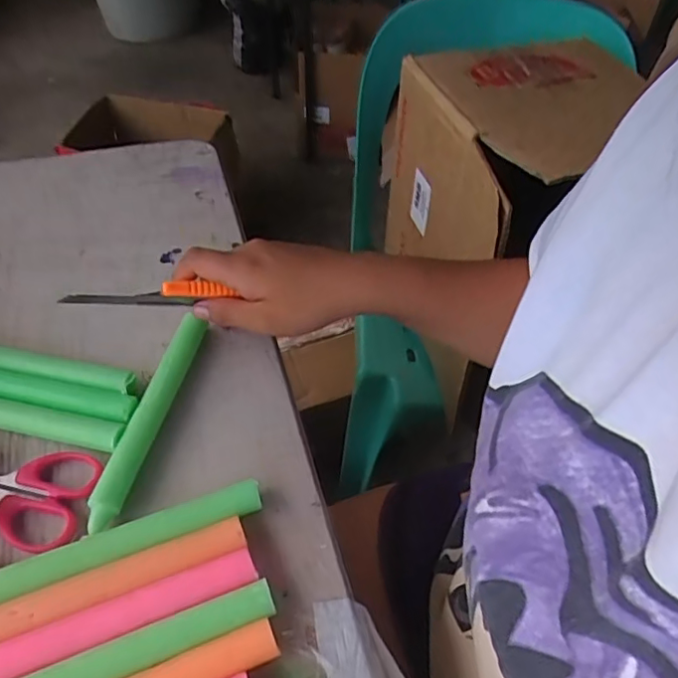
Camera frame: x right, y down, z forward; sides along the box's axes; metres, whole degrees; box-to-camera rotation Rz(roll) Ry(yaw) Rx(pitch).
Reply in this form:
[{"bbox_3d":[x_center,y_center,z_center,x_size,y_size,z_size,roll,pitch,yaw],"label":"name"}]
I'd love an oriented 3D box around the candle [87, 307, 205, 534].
[{"bbox_3d":[-0.123,0.046,0.379,0.017,0.015,0.158,9,51,7],"label":"candle"}]

